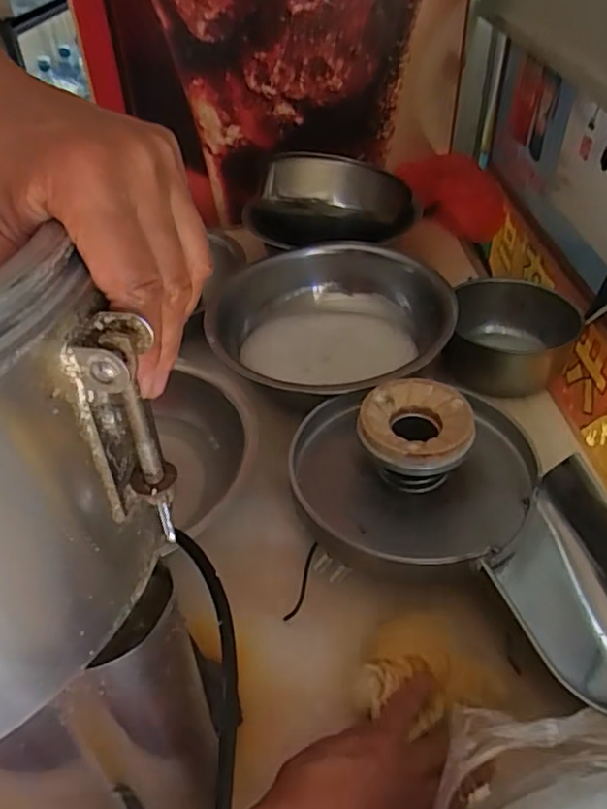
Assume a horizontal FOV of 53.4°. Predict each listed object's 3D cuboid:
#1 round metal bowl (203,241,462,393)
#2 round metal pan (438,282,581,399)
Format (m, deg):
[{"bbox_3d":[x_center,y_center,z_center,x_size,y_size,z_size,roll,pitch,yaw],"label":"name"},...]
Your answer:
[{"bbox_3d":[0.031,-0.102,0.814,0.308,0.087,0.313,-8,41,-5],"label":"round metal bowl"},{"bbox_3d":[0.281,-0.088,0.818,0.158,0.078,0.175,13,43,18],"label":"round metal pan"}]

